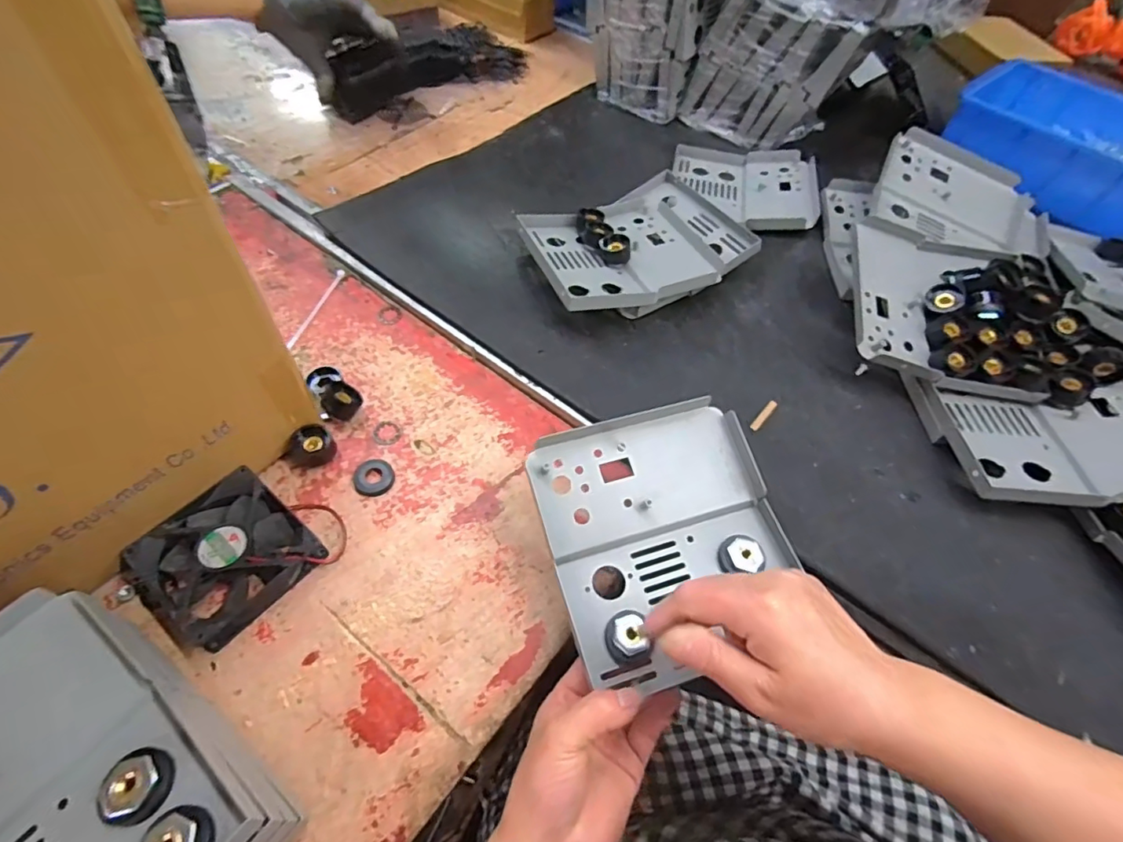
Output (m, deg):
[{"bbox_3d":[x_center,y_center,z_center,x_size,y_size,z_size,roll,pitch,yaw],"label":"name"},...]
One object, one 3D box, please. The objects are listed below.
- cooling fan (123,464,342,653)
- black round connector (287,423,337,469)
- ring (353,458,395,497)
[{"bbox_3d":[-0.226,0.089,0.380,0.094,0.027,0.106,34,59,18],"label":"cooling fan"},{"bbox_3d":[-0.197,0.019,0.430,0.035,0.026,0.028,-29,62,-23],"label":"black round connector"},{"bbox_3d":[-0.147,0.044,0.429,0.030,0.004,0.032,2,54,-3],"label":"ring"}]

